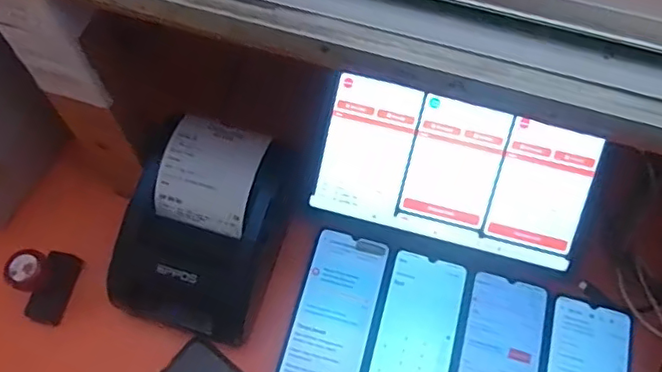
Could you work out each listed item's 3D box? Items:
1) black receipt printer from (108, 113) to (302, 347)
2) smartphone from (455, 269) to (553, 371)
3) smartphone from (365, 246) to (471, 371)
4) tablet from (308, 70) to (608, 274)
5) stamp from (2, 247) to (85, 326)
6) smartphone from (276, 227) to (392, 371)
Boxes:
[{"bbox_3d":[-0.109,0.040,0.511,0.121,0.116,0.165,20,65,8],"label":"black receipt printer"},{"bbox_3d":[0.153,0.160,0.523,0.075,0.006,0.159,17,67,6],"label":"smartphone"},{"bbox_3d":[0.078,0.140,0.526,0.074,0.005,0.165,16,64,6],"label":"smartphone"},{"bbox_3d":[0.107,-0.011,0.509,0.232,0.006,0.125,15,103,6],"label":"tablet"},{"bbox_3d":[-0.257,0.081,0.511,0.032,0.075,0.064,15,64,5],"label":"stamp"},{"bbox_3d":[0.003,0.120,0.533,0.071,0.005,0.163,15,64,5],"label":"smartphone"}]

